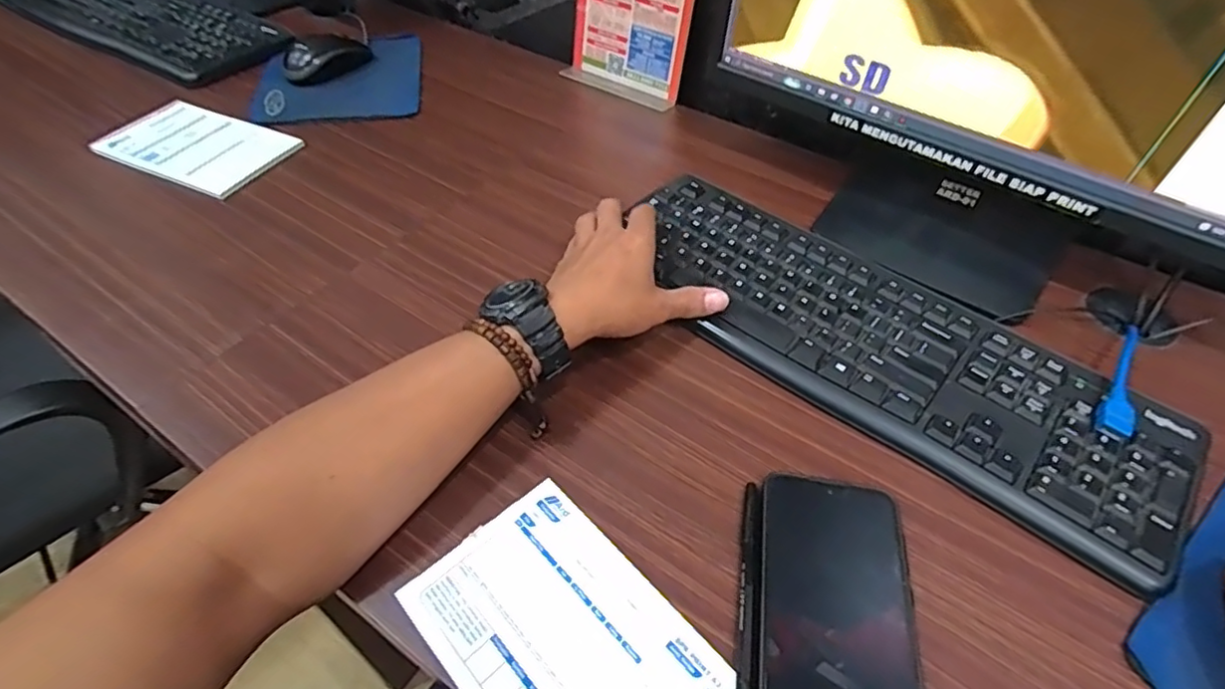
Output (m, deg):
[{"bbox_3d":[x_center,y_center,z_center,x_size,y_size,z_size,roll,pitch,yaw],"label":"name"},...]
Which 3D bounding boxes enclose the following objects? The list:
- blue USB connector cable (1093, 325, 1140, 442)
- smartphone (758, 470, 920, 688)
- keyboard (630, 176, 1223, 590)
[{"bbox_3d":[0.349,0.025,0.413,0.019,0.015,0.102,31,57,23],"label":"blue USB connector cable"},{"bbox_3d":[0.118,0.145,0.323,0.076,0.014,0.159,8,51,7],"label":"smartphone"},{"bbox_3d":[0.190,-0.007,0.457,0.152,0.017,0.419,-37,59,-26],"label":"keyboard"}]

